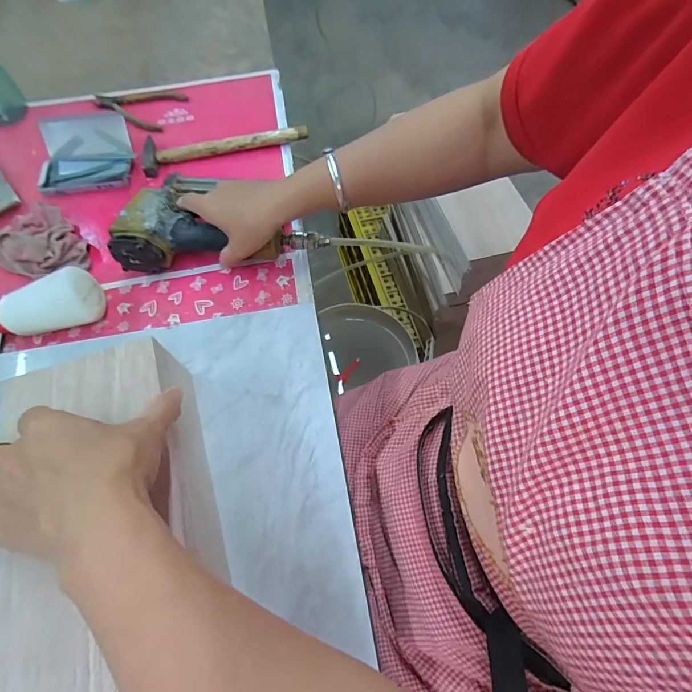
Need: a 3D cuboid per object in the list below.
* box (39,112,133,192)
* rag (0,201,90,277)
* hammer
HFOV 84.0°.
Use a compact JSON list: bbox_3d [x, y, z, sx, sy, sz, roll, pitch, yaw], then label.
[{"bbox_3d":[-0.392,-0.287,0.571,0.137,0.043,0.118,-11,63,-4],"label":"box"},{"bbox_3d":[-0.411,-0.139,0.508,0.143,0.032,0.100,32,69,16],"label":"rag"},{"bbox_3d":[-0.182,-0.305,0.582,0.244,0.025,0.064,-9,63,-3],"label":"hammer"}]

